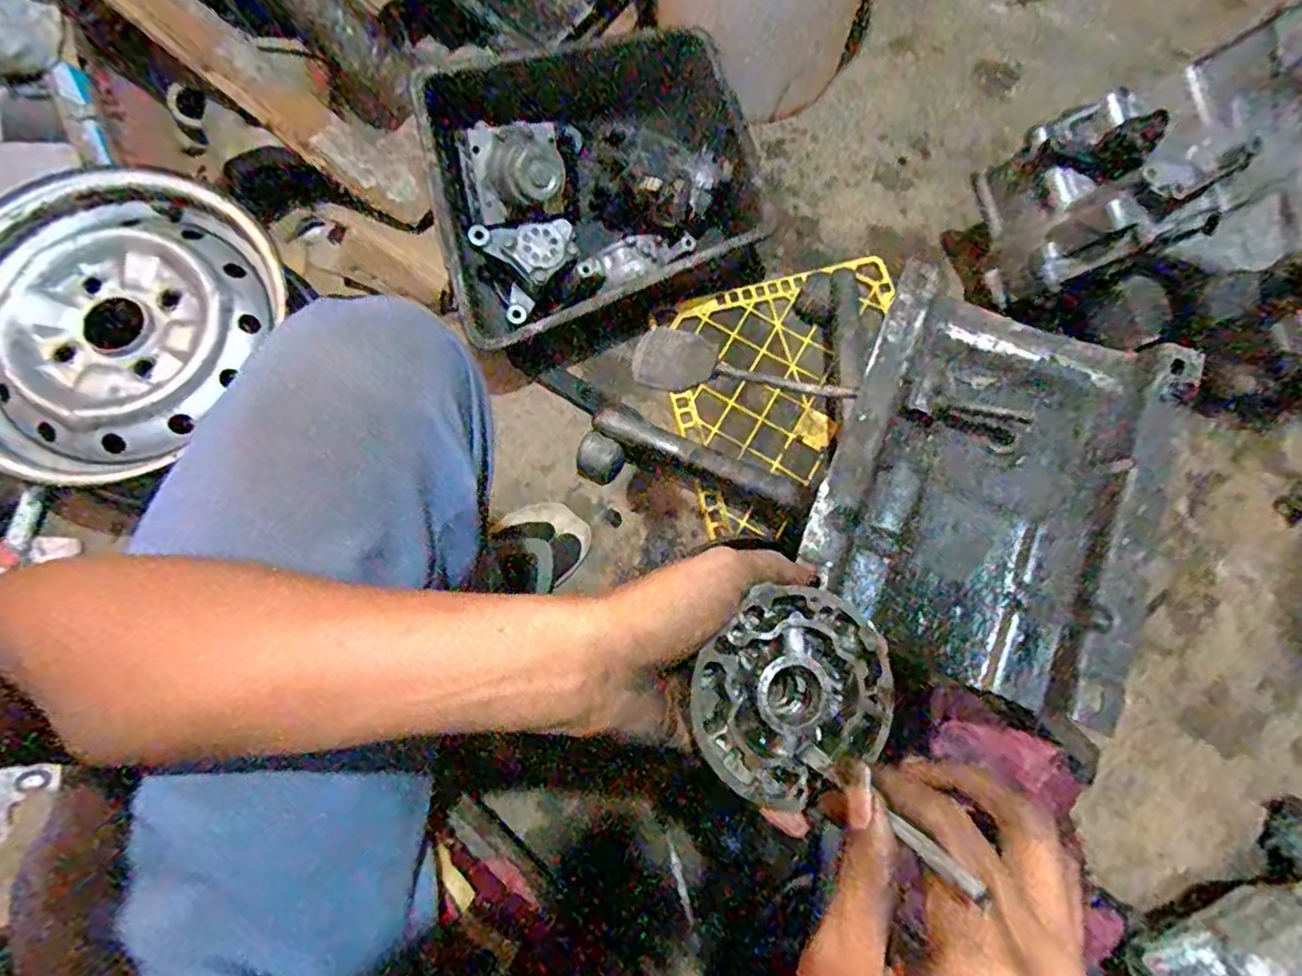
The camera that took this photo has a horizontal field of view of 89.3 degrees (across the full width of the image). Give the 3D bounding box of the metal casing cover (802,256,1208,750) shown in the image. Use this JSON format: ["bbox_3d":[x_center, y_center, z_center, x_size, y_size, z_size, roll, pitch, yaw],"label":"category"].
[{"bbox_3d":[0.204,-0.001,0.381,0.191,0.027,0.219,23,75,6],"label":"metal casing cover"}]

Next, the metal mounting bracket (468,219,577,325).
[{"bbox_3d":[-0.139,-0.266,0.772,0.107,0.070,0.088,-27,76,-7],"label":"metal mounting bracket"}]

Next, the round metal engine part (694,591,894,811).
[{"bbox_3d":[0.064,0.093,0.301,0.092,0.032,0.081,-27,76,-7],"label":"round metal engine part"}]

